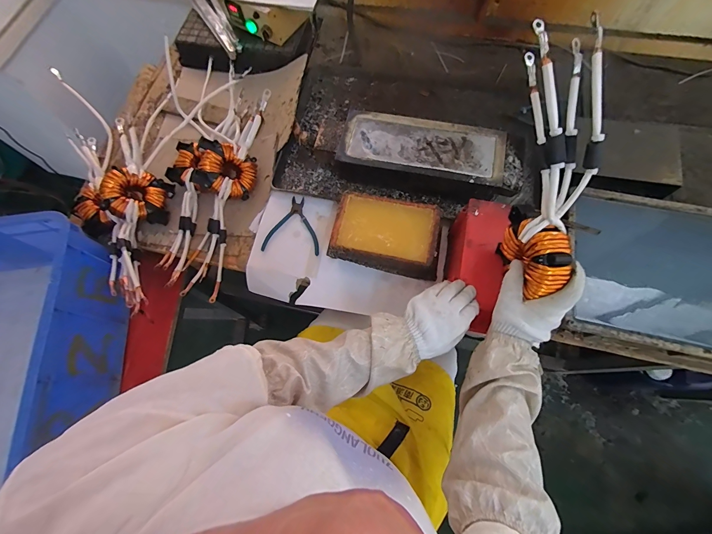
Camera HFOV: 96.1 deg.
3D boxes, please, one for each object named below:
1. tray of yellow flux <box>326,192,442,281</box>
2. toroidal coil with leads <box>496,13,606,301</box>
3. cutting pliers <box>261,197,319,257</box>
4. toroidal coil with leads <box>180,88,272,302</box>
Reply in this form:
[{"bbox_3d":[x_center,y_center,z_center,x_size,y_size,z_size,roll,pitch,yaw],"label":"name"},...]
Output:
[{"bbox_3d":[0.069,-0.066,0.657,0.217,0.068,0.130,10,70,7],"label":"tray of yellow flux"},{"bbox_3d":[0.242,-0.120,0.408,0.073,0.303,0.106,-4,25,1],"label":"toroidal coil with leads"},{"bbox_3d":[-0.137,-0.093,0.708,0.121,0.008,0.133,3,69,4],"label":"cutting pliers"},{"bbox_3d":[-0.293,-0.175,0.721,0.105,0.086,0.495,15,85,8],"label":"toroidal coil with leads"}]

